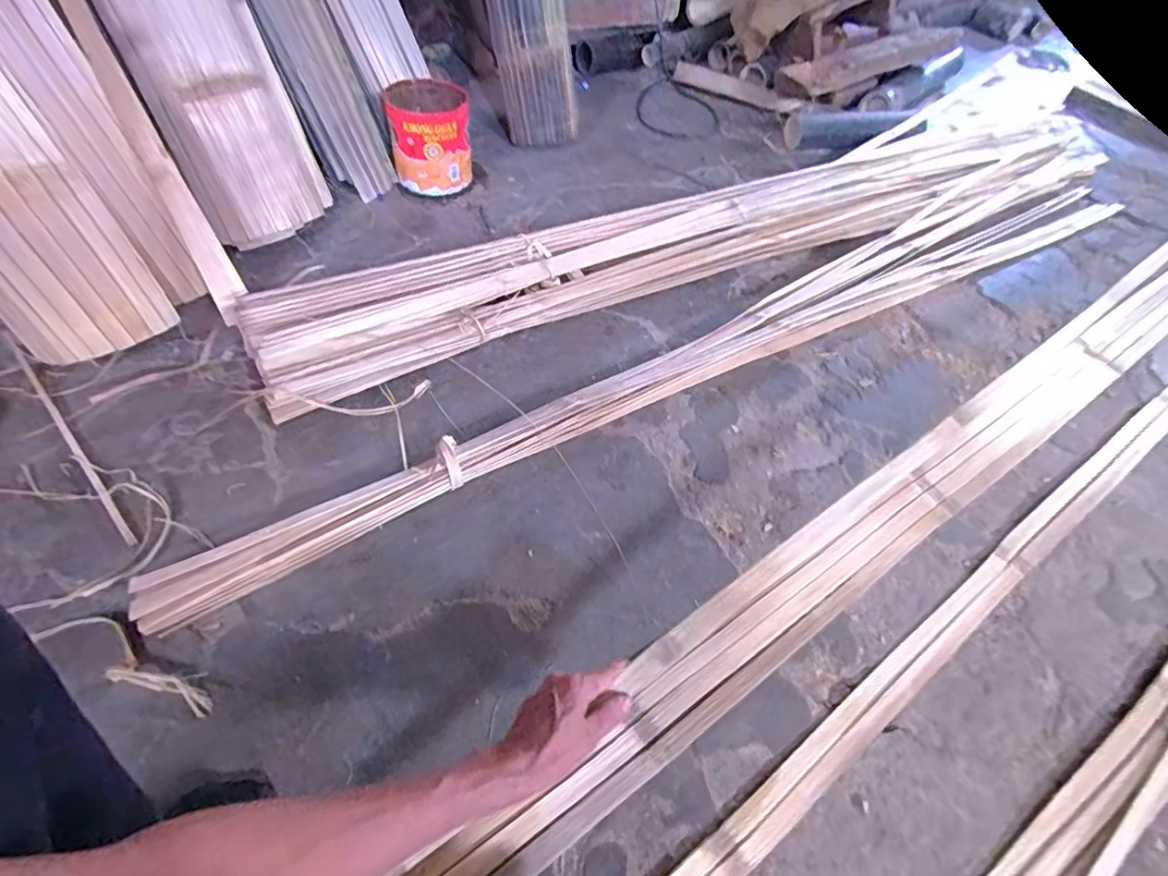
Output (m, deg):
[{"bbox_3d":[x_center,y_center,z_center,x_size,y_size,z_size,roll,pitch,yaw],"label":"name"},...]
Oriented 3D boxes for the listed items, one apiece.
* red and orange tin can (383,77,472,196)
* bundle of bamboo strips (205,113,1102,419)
[{"bbox_3d":[-0.304,-0.591,1.086,0.152,0.152,0.163,-8,56,-11],"label":"red and orange tin can"},{"bbox_3d":[0.370,-0.470,1.082,1.897,0.053,0.293,-21,70,-20],"label":"bundle of bamboo strips"}]

